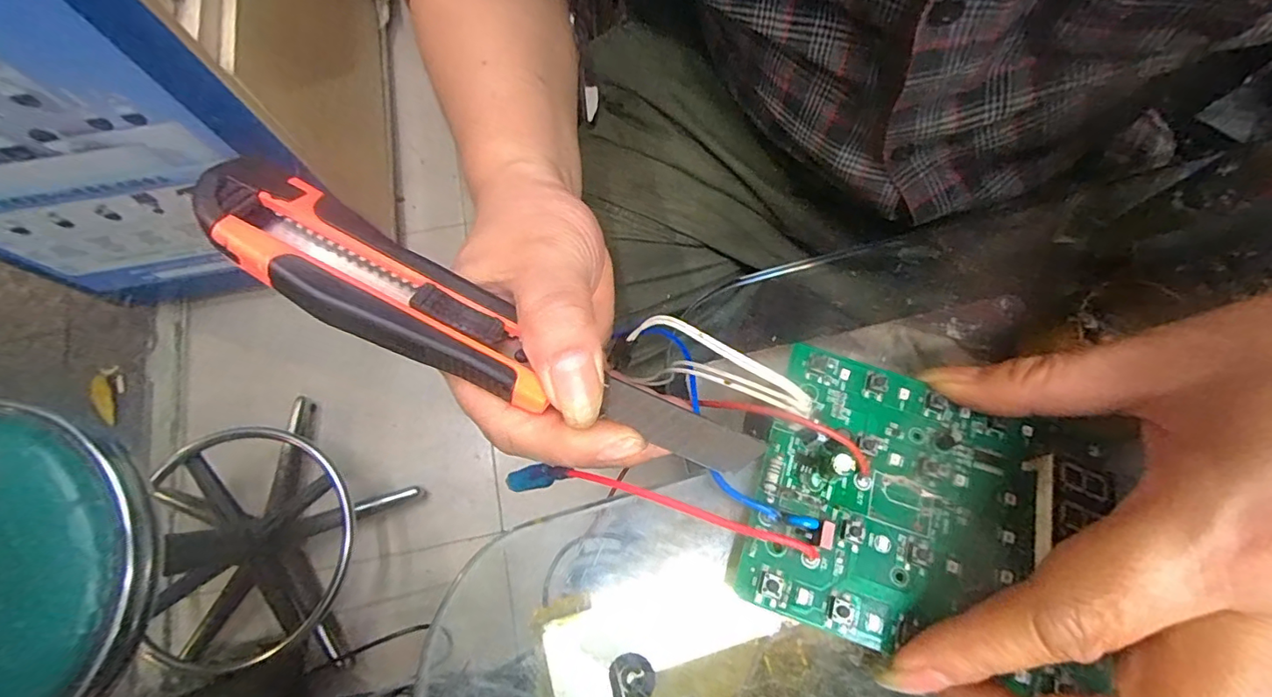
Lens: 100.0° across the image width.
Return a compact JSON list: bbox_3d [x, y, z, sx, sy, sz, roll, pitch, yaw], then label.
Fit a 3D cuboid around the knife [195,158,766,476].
[{"bbox_3d":[-0.054,-0.006,0.181,0.200,0.015,0.037,27,75,0],"label":"knife"}]

